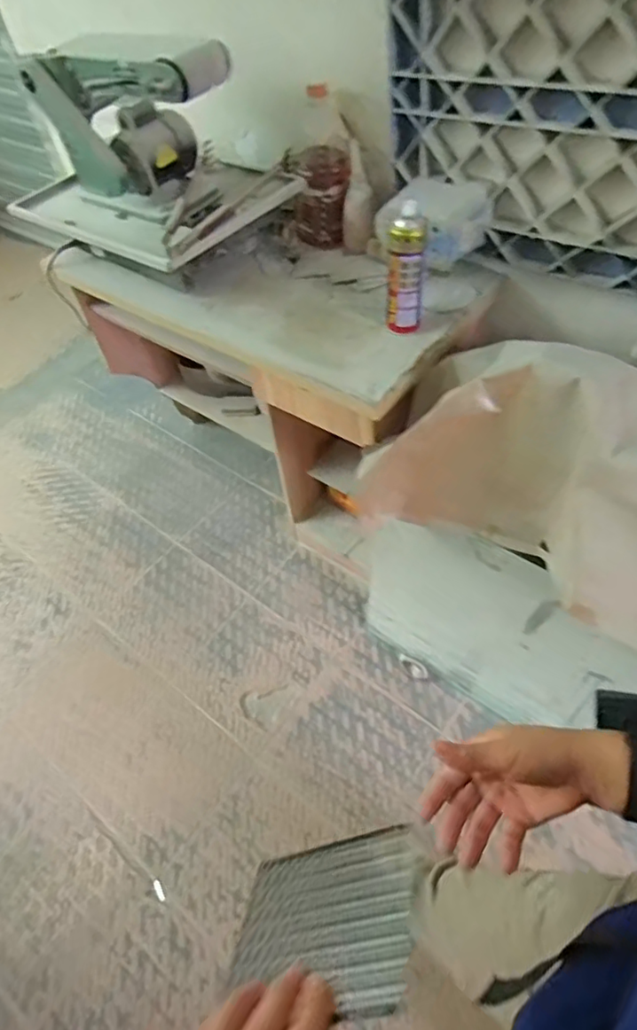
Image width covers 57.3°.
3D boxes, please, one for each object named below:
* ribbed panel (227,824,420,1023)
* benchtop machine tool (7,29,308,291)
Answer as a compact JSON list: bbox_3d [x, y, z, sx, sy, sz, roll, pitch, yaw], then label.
[{"bbox_3d":[0.001,0.240,0.344,0.120,0.006,0.102,-26,13,19],"label":"ribbed panel"},{"bbox_3d":[-0.367,-0.759,1.182,0.547,0.312,0.386,29,61,26],"label":"benchtop machine tool"}]

